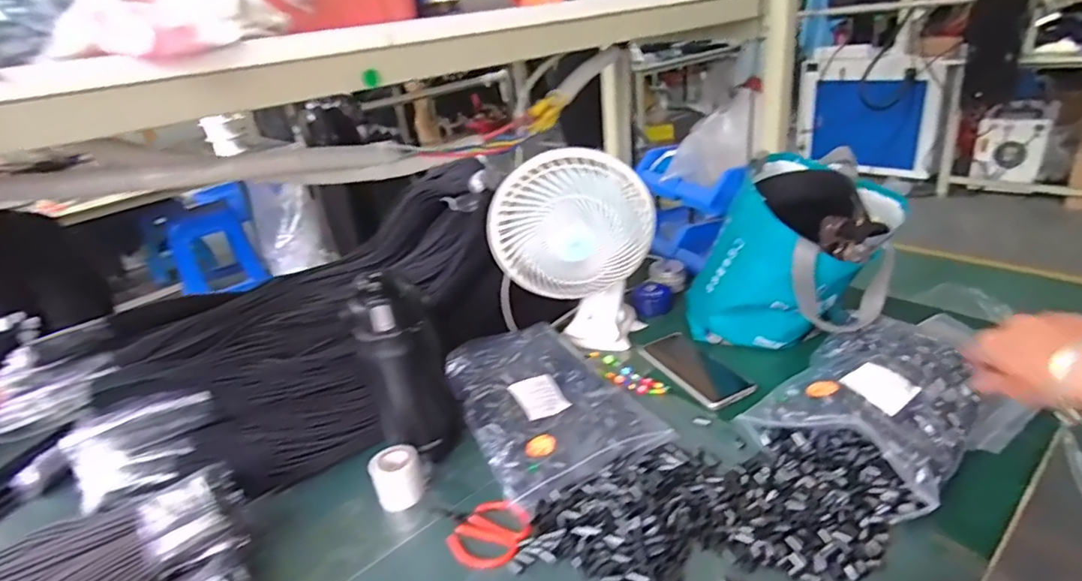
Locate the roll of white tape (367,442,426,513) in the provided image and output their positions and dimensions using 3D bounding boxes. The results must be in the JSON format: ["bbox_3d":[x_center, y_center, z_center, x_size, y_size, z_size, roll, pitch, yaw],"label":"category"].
[{"bbox_3d":[-0.158,0.206,0.637,0.053,0.048,0.049,-6,27,3],"label":"roll of white tape"}]

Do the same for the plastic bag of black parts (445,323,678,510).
[{"bbox_3d":[0.004,0.132,0.740,0.204,0.046,0.270,-18,29,-21],"label":"plastic bag of black parts"}]

